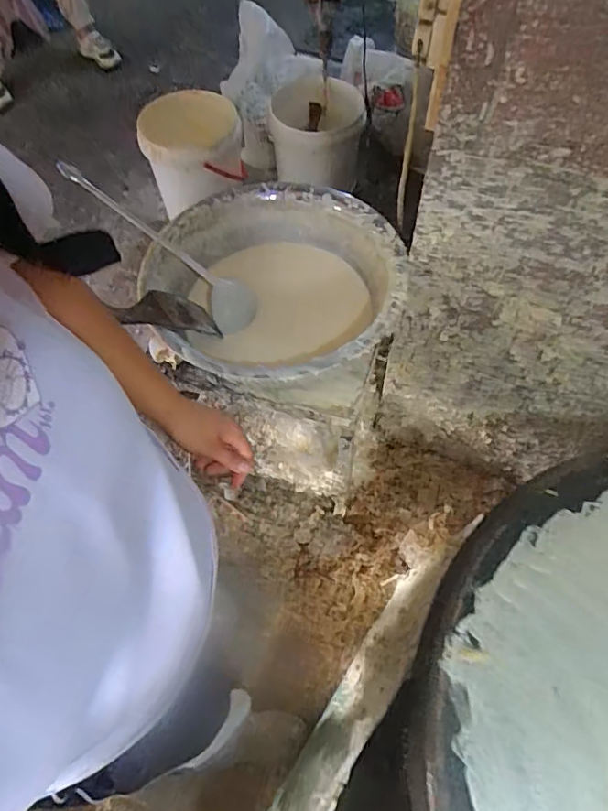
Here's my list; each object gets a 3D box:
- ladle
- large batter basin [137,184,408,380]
[{"bbox_3d":[-0.241,-0.261,0.910,0.384,0.052,0.078,39,67,0],"label":"ladle"},{"bbox_3d":[-0.047,-0.190,0.915,0.400,0.140,0.391,-1,60,1],"label":"large batter basin"}]

